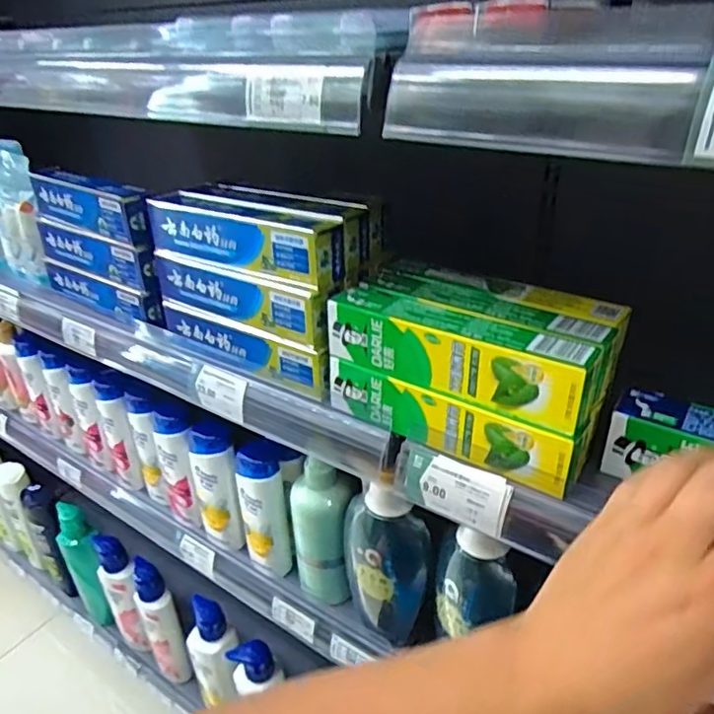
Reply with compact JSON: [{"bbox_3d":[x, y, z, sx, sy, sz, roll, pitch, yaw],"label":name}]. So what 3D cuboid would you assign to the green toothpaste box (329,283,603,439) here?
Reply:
[{"bbox_3d":[0.067,-0.004,0.400,0.182,0.045,0.042,19,37,32],"label":"green toothpaste box"}]

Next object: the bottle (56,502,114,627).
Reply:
[{"bbox_3d":[-0.427,0.331,0.933,0.073,0.230,0.049,24,40,37],"label":"bottle"}]

